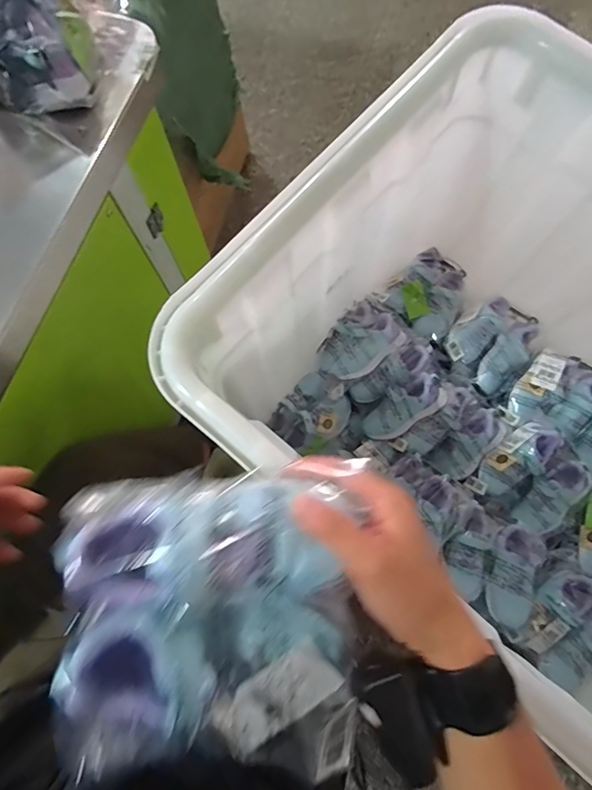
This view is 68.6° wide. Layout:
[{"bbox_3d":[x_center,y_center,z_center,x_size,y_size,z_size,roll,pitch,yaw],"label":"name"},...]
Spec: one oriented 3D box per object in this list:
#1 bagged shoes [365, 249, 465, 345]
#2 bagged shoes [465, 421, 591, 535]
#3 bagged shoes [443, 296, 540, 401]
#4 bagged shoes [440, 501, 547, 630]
[{"bbox_3d":[0.305,-0.233,1.001,0.175,0.072,0.203,43,80,10],"label":"bagged shoes"},{"bbox_3d":[0.495,0.174,0.904,0.192,0.079,0.191,41,80,10],"label":"bagged shoes"},{"bbox_3d":[0.438,-0.117,0.970,0.177,0.091,0.194,34,78,9],"label":"bagged shoes"},{"bbox_3d":[0.382,0.326,0.844,0.186,0.066,0.173,31,78,8],"label":"bagged shoes"}]

